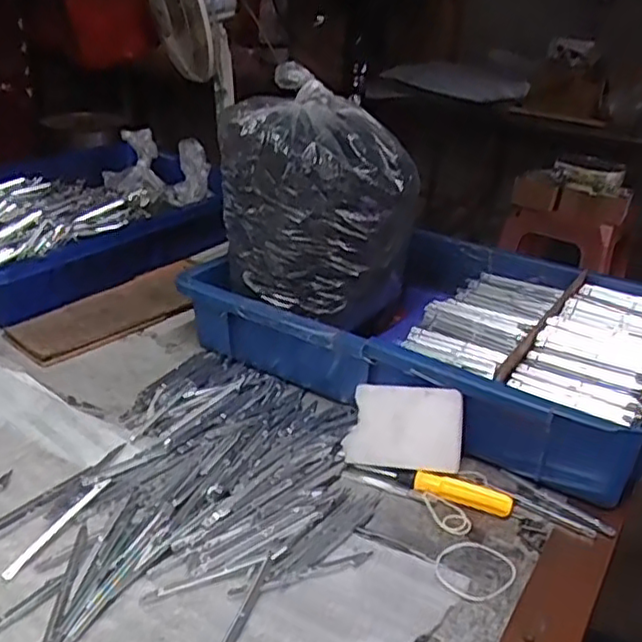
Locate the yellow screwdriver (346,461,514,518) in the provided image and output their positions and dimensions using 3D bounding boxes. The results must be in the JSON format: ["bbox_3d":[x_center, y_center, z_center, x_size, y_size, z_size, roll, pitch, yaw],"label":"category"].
[{"bbox_3d":[0.080,0.120,0.490,0.118,0.014,0.018,13,28,15],"label":"yellow screwdriver"}]

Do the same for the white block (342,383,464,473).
[{"bbox_3d":[0.064,0.081,0.506,0.086,0.061,0.010,3,-4,8],"label":"white block"}]

